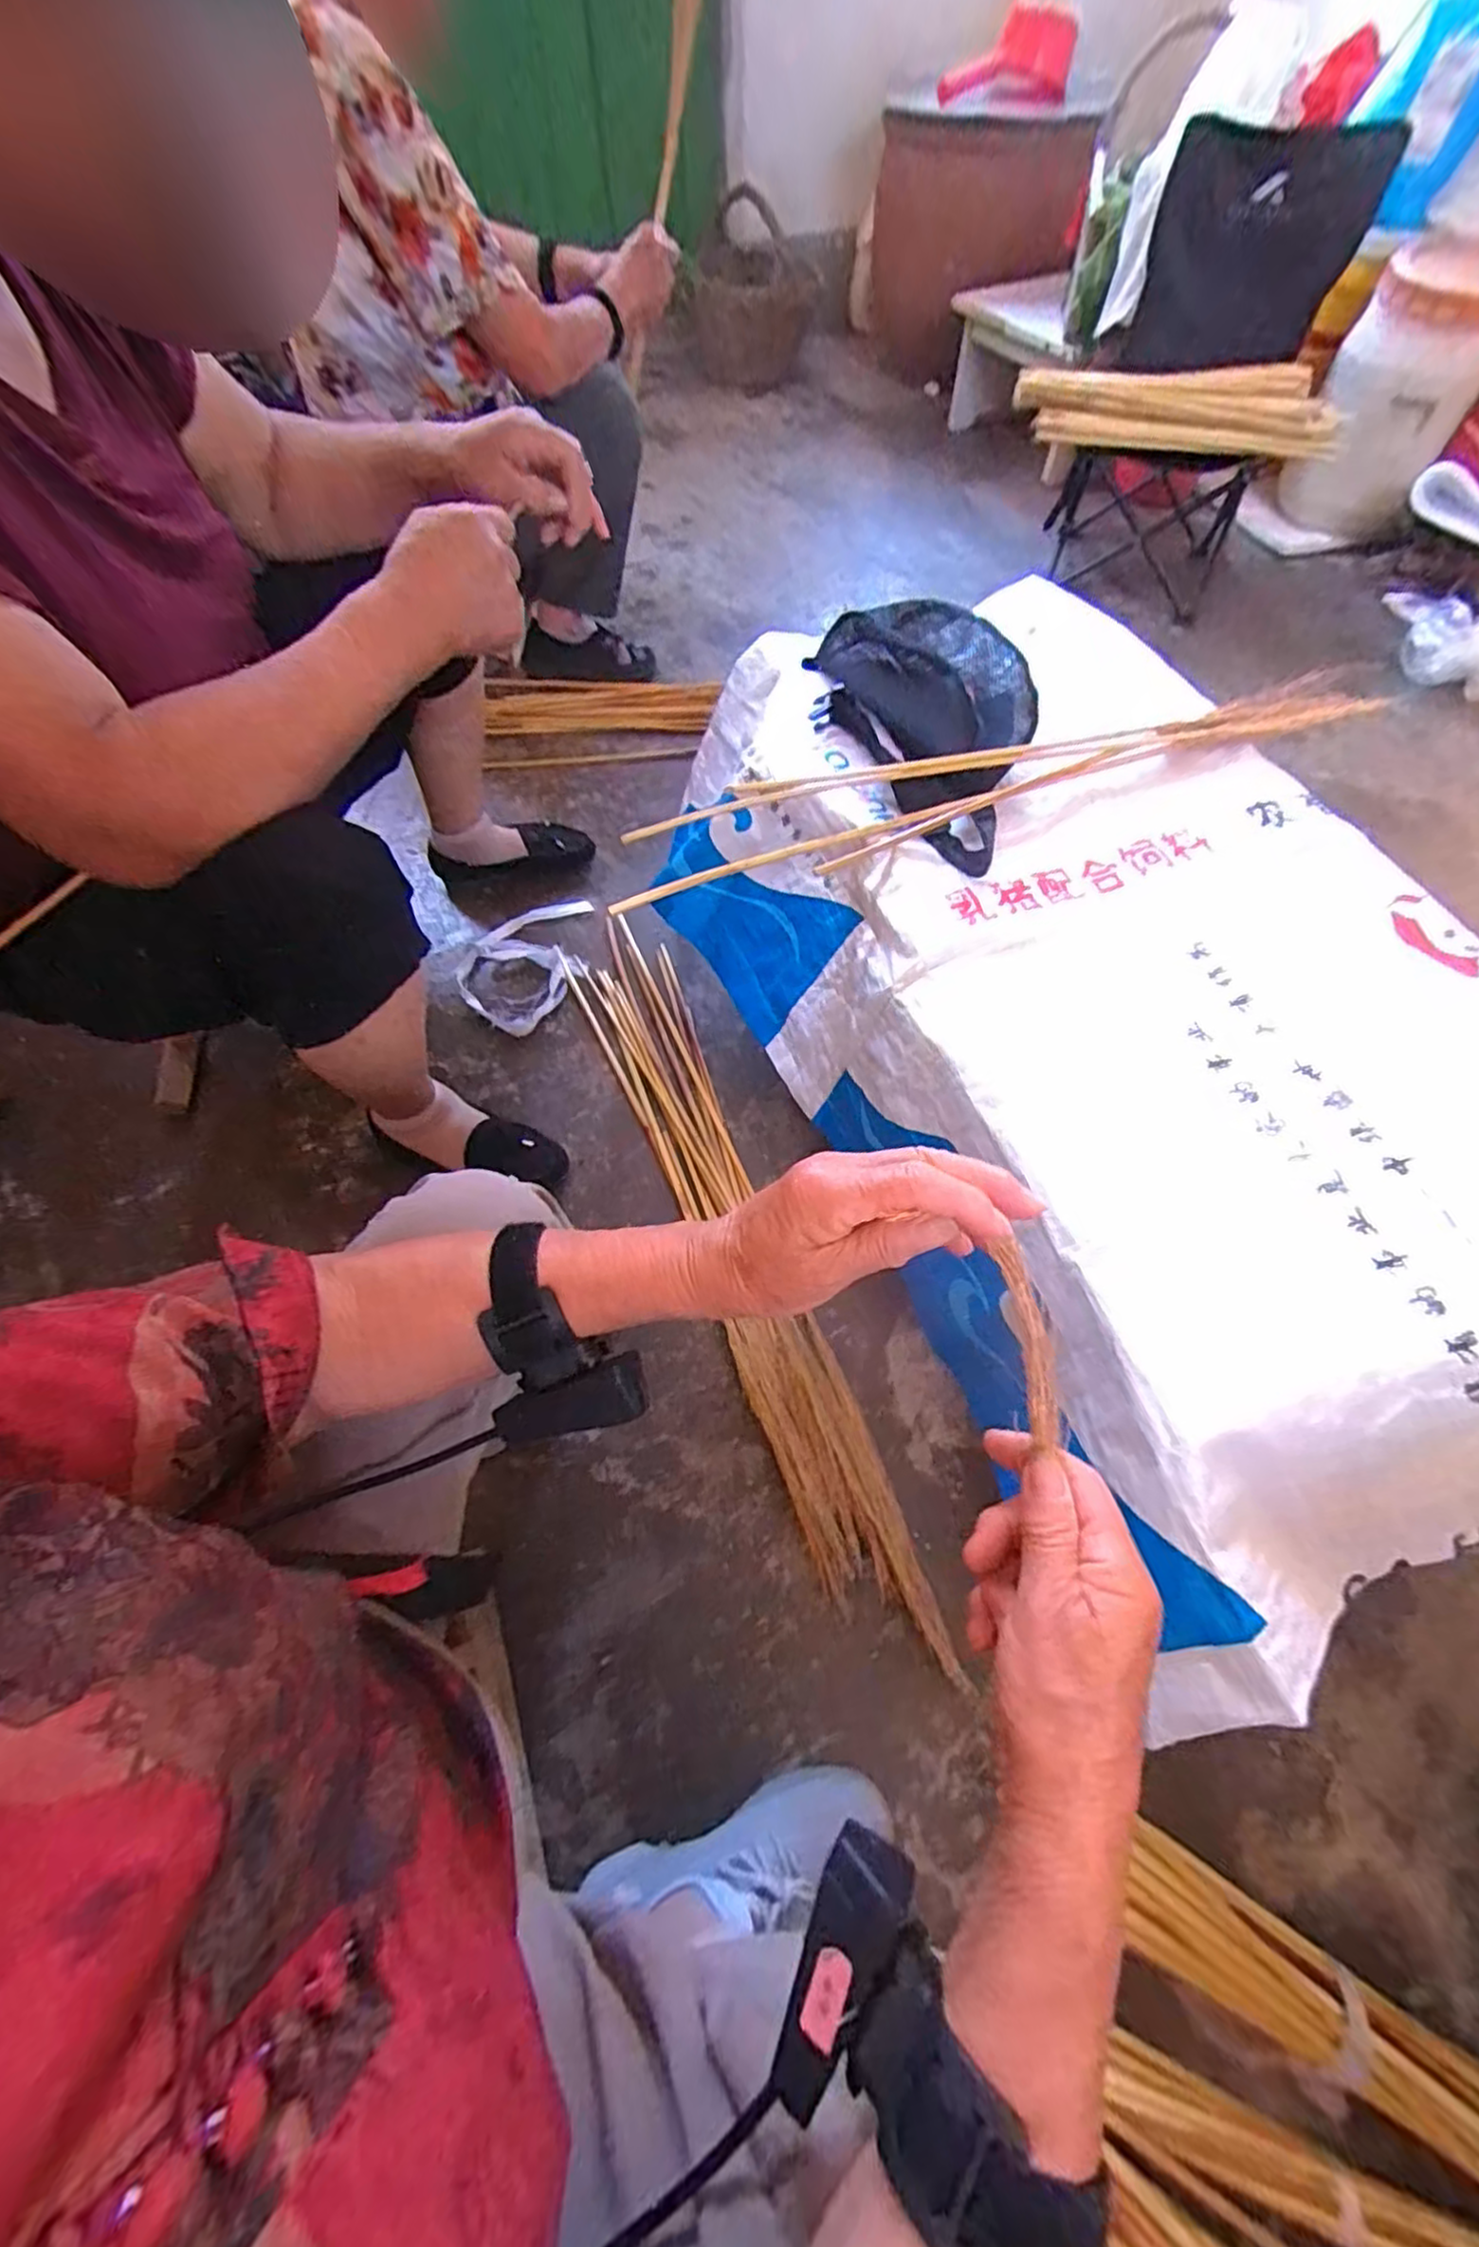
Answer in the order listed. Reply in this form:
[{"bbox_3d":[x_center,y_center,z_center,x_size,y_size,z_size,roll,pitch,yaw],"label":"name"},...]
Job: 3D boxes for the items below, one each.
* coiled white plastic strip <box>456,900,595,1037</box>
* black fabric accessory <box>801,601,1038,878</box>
[{"bbox_3d":[-0.296,-0.244,1.048,0.171,0.028,0.240,39,69,19],"label":"coiled white plastic strip"},{"bbox_3d":[0.202,-0.424,0.748,0.167,0.059,0.382,-23,64,-9],"label":"black fabric accessory"}]

